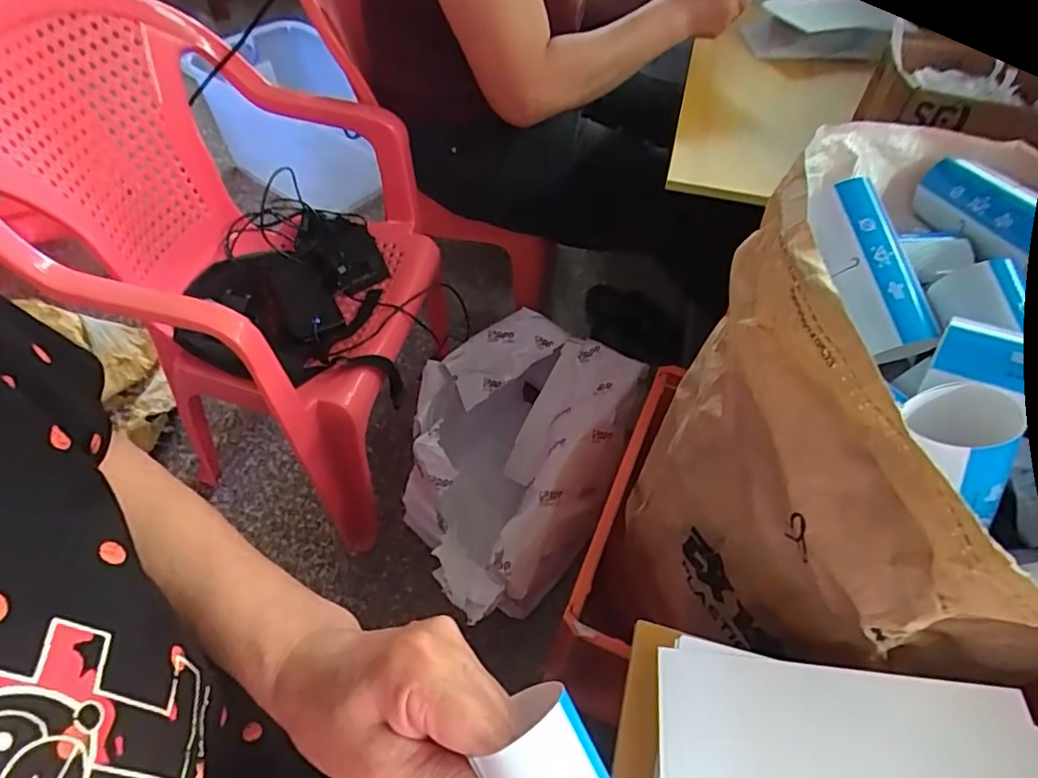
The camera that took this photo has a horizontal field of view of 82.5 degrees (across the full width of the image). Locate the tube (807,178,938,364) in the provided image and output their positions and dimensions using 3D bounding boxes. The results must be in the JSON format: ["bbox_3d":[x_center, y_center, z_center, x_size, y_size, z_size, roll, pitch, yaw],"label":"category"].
[{"bbox_3d":[0.229,-0.079,0.392,0.037,0.034,0.124,-8,70,-8],"label":"tube"}]

